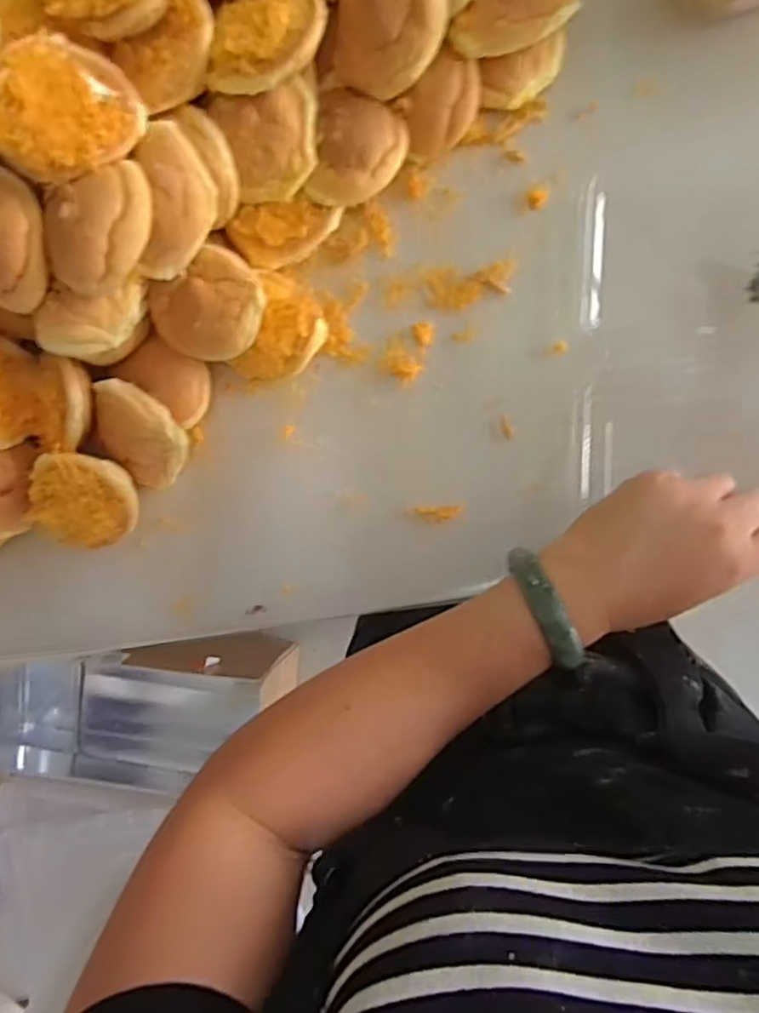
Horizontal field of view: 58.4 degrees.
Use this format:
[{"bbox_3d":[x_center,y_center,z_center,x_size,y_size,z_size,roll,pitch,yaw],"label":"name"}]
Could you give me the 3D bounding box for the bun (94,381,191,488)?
[{"bbox_3d":[-0.169,-0.054,0.475,0.077,0.027,0.060,48,123,-4],"label":"bun"}]

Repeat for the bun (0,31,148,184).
[{"bbox_3d":[-0.182,-0.222,0.393,0.074,0.035,0.076,24,86,-21],"label":"bun"}]

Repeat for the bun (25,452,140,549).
[{"bbox_3d":[-0.210,-0.007,0.482,0.077,0.031,0.071,13,121,1],"label":"bun"}]

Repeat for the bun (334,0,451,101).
[{"bbox_3d":[0.006,-0.288,0.401,0.067,0.037,0.077,12,130,10],"label":"bun"}]

